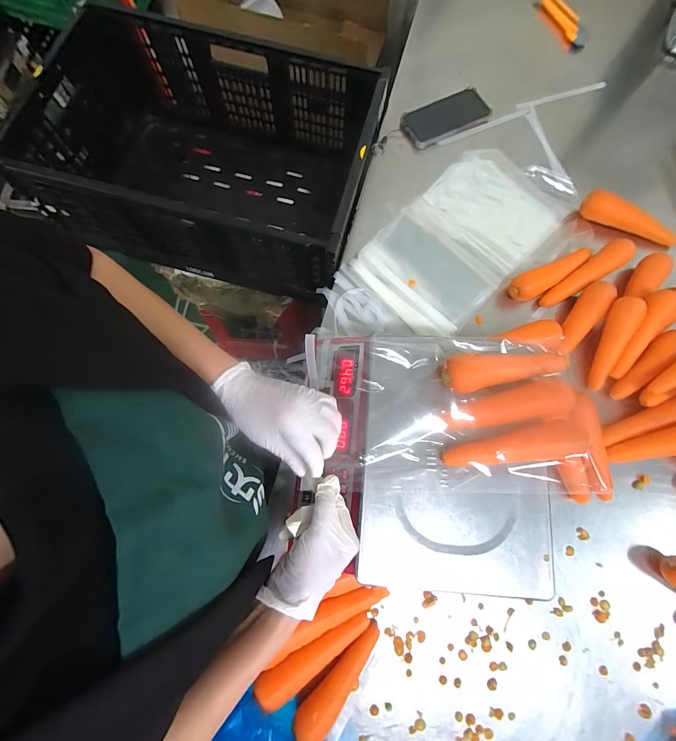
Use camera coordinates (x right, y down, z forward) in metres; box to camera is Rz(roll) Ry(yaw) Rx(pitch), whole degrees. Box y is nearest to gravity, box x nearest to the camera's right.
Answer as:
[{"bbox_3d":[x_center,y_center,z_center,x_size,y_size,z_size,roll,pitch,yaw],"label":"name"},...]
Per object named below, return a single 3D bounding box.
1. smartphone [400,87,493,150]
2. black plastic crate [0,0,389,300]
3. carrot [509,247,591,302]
[{"bbox_3d":[0.198,-0.471,0.617,0.158,0.012,0.077,-25,78,-7],"label":"smartphone"},{"bbox_3d":[-0.273,-0.428,0.675,0.660,0.230,0.404,13,76,2],"label":"black plastic crate"},{"bbox_3d":[0.350,-0.160,0.548,0.159,0.029,0.041,-29,79,-8],"label":"carrot"}]

